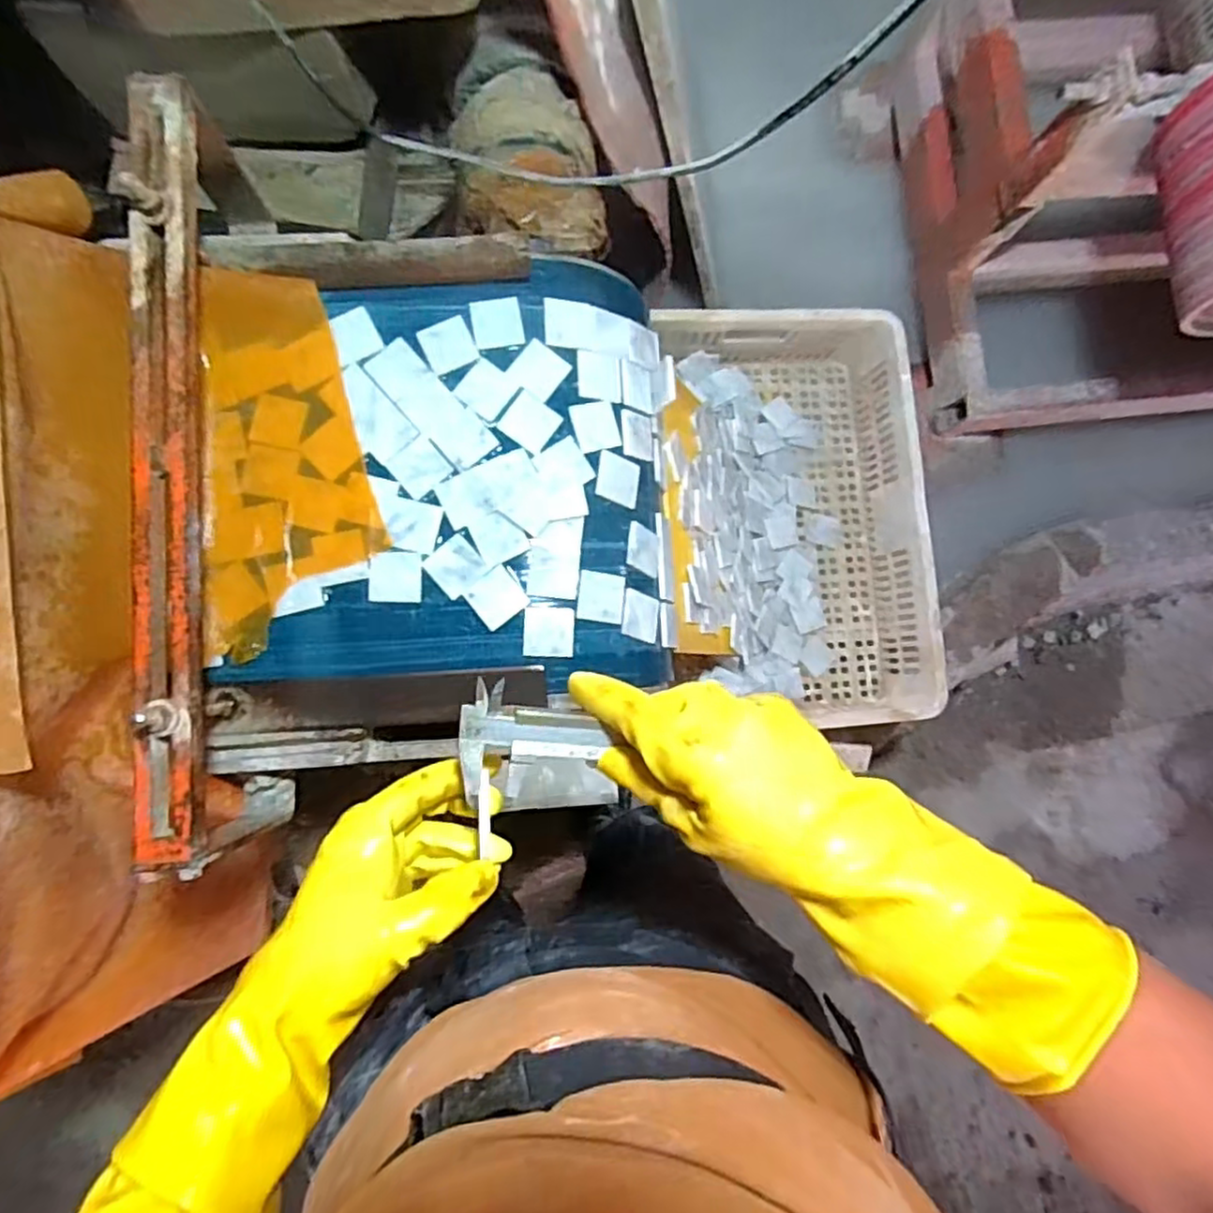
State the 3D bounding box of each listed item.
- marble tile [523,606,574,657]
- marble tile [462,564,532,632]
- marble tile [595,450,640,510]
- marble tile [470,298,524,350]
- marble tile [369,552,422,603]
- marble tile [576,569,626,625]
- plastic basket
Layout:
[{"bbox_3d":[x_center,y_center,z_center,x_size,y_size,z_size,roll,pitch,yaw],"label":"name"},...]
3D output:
[{"bbox_3d":[-0.054,0.024,0.653,0.047,0.004,0.046,1,84,-3],"label":"marble tile"},{"bbox_3d":[-0.103,-0.008,0.651,0.046,0.004,0.045,-39,87,-6],"label":"marble tile"},{"bbox_3d":[0.012,-0.126,0.692,0.048,0.004,0.047,13,83,-31],"label":"marble tile"},{"bbox_3d":[-0.103,-0.269,0.660,0.046,0.007,0.045,-11,85,-4],"label":"marble tile"},{"bbox_3d":[-0.194,-0.027,0.641,0.046,0.005,0.046,2,84,-3],"label":"marble tile"},{"bbox_3d":[-0.005,-0.009,0.673,0.047,0.004,0.047,9,81,-22],"label":"marble tile"},{"bbox_3d":[0.278,-0.120,0.989,0.331,0.164,0.559,-7,84,-3],"label":"plastic basket"}]

